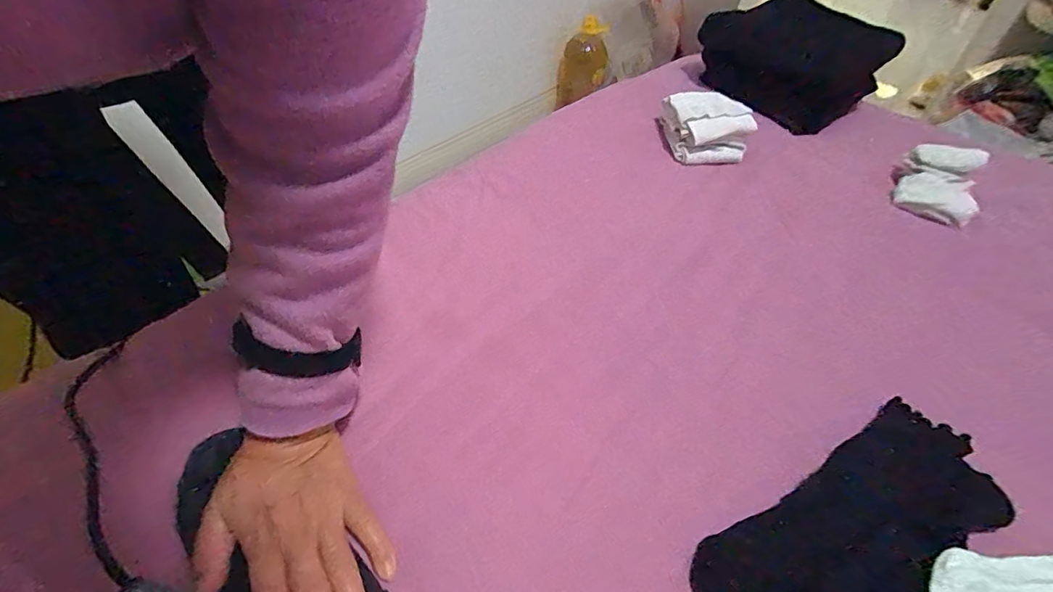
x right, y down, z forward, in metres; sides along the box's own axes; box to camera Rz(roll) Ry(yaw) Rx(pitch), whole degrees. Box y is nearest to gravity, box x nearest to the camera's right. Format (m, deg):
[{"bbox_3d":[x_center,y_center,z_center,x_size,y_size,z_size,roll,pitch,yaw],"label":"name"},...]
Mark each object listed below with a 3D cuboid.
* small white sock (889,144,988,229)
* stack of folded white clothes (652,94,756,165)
[{"bbox_3d":[0.536,-0.146,0.647,0.083,0.073,0.127,23,48,17],"label":"small white sock"},{"bbox_3d":[0.252,-0.236,0.702,0.106,0.074,0.104,-3,45,-8],"label":"stack of folded white clothes"}]

